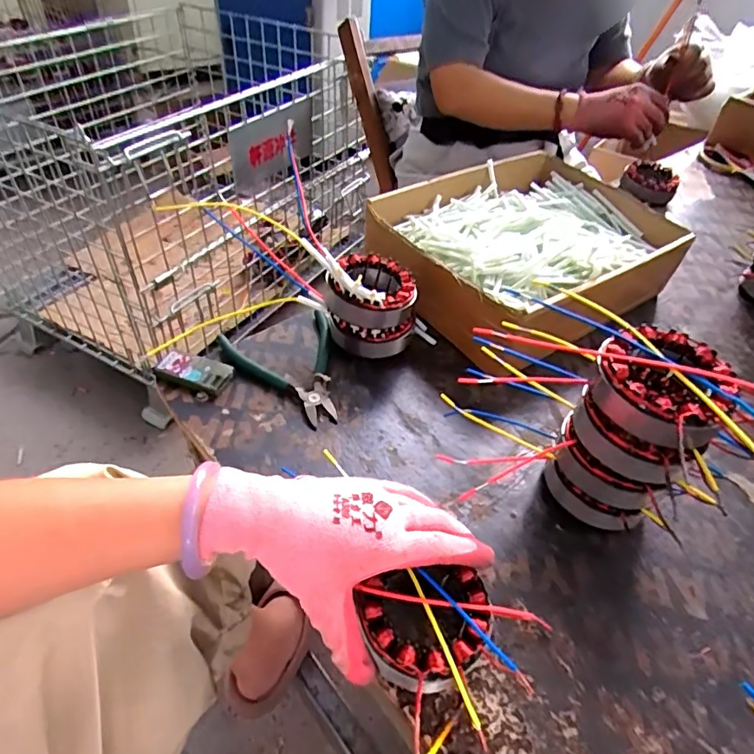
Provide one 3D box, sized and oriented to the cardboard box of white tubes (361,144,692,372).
[{"bbox_3d":[0.182,-0.148,0.631,0.337,0.098,0.258,-24,53,-27],"label":"cardboard box of white tubes"}]

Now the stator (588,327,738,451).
[{"bbox_3d":[0.190,0.006,0.349,0.086,0.039,0.086,-33,56,-32],"label":"stator"}]

